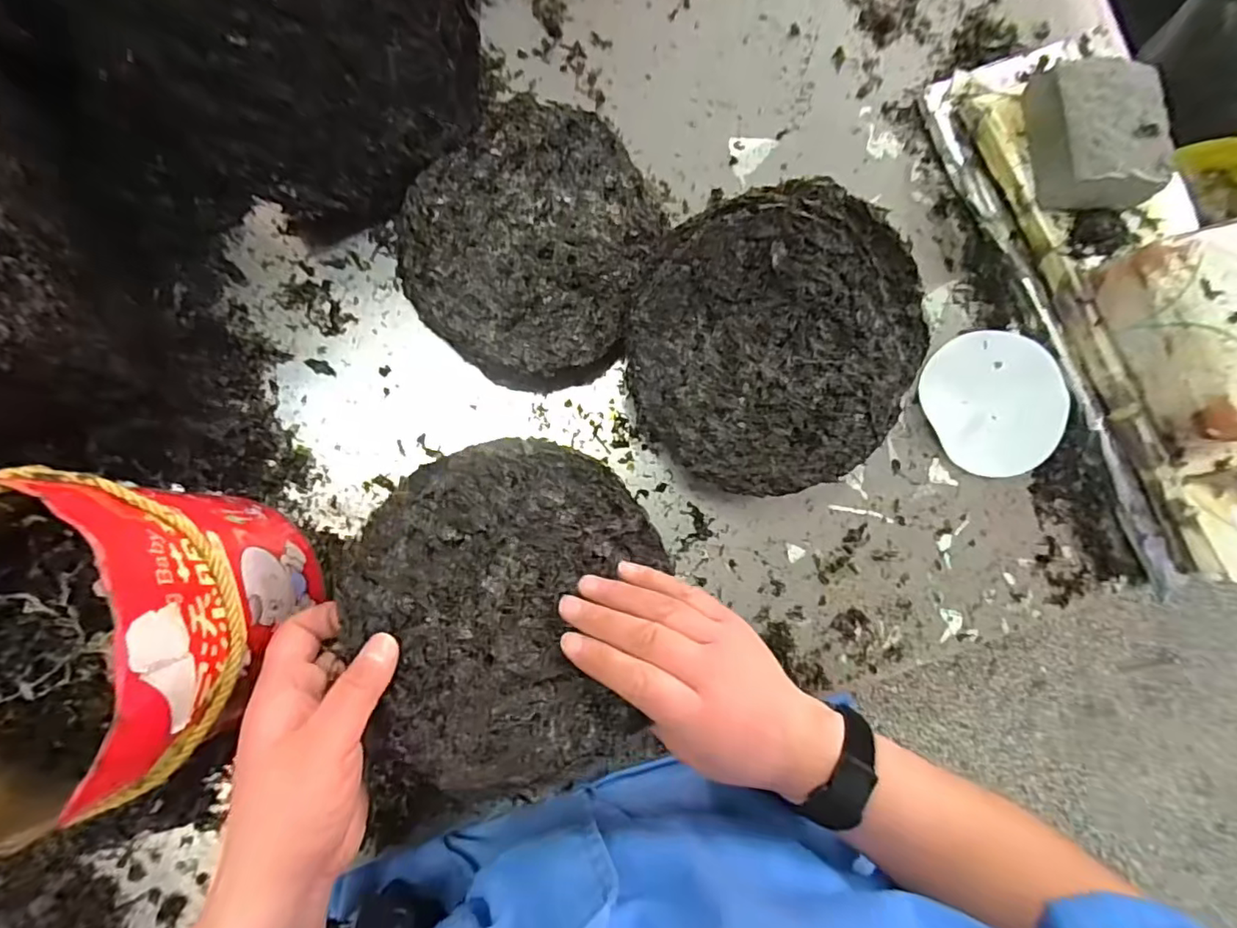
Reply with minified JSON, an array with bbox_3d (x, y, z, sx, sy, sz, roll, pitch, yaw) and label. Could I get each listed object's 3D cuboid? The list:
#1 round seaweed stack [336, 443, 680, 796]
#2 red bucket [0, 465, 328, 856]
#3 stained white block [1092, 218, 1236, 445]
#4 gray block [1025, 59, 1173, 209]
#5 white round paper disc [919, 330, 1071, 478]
[{"bbox_3d":[-0.056,0.077,0.331,0.182,0.026,0.193,6,55,-9],"label":"round seaweed stack"},{"bbox_3d":[-0.290,0.092,0.321,0.163,0.185,0.153,0,84,-4],"label":"red bucket"},{"bbox_3d":[0.425,-0.095,0.398,0.099,0.053,0.141,-18,86,-5],"label":"stained white block"},{"bbox_3d":[0.365,-0.249,0.429,0.080,0.039,0.099,-5,85,-4],"label":"gray block"},{"bbox_3d":[0.306,-0.049,0.458,0.105,0.014,0.112,3,84,-3],"label":"white round paper disc"}]

